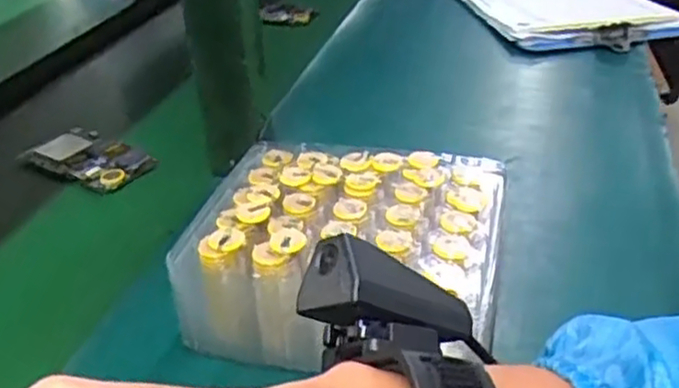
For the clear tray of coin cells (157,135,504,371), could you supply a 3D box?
[{"bbox_3d":[0.005,0.034,0.423,0.174,0.067,0.153,5,33,15],"label":"clear tray of coin cells"}]

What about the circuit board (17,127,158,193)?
[{"bbox_3d":[-0.224,-0.034,0.630,0.118,0.016,0.061,17,37,30],"label":"circuit board"}]

